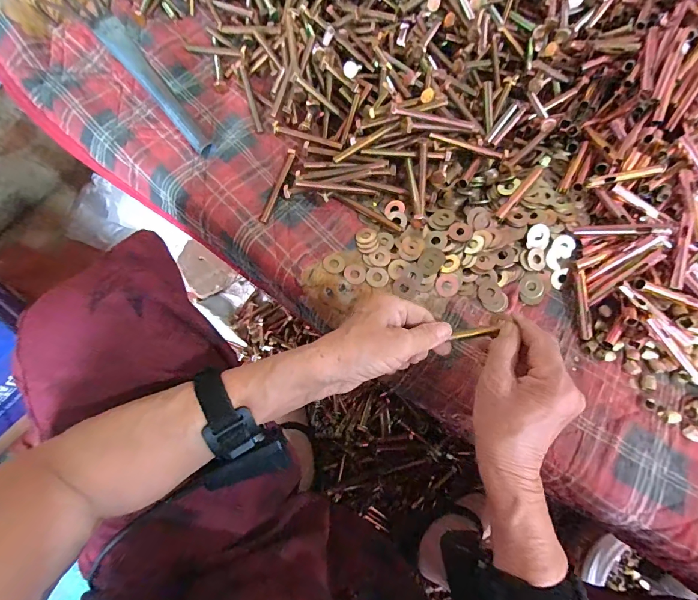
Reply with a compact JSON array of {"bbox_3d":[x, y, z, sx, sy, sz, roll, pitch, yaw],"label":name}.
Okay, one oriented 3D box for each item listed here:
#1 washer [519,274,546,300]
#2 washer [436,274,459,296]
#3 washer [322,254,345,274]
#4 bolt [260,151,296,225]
[{"bbox_3d":[0.203,-0.015,0.396,0.027,0.004,0.028,19,72,4],"label":"washer"},{"bbox_3d":[0.109,-0.016,0.397,0.027,0.004,0.024,-41,78,-13],"label":"washer"},{"bbox_3d":[-0.017,-0.041,0.409,0.024,0.004,0.025,1,72,-2],"label":"washer"},{"bbox_3d":[-0.086,-0.140,0.438,0.009,0.008,0.103,17,72,4],"label":"bolt"}]

